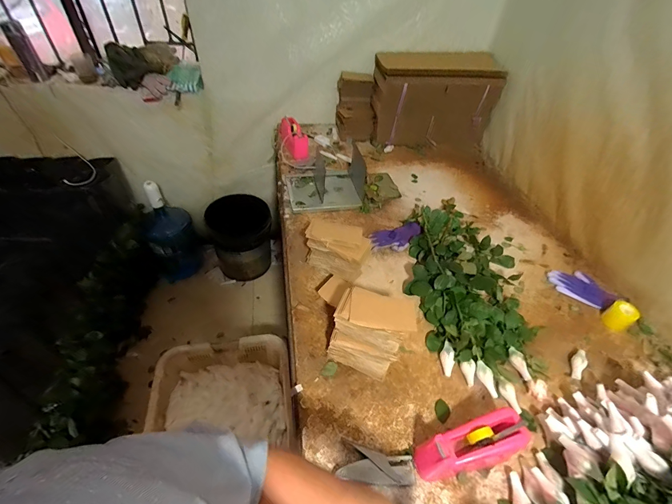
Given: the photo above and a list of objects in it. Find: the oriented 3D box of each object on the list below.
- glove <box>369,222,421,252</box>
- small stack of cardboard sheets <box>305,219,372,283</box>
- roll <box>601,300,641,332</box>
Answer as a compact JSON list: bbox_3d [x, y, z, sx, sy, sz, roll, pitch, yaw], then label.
[{"bbox_3d":[0.199,-0.046,1.058,0.179,0.040,0.085,-10,48,-15],"label":"glove"},{"bbox_3d":[0.002,0.001,0.913,0.181,0.130,0.081,13,46,6],"label":"small stack of cardboard sheets"},{"bbox_3d":[0.794,0.180,0.887,0.062,0.064,0.062,-22,52,-25],"label":"roll"}]

